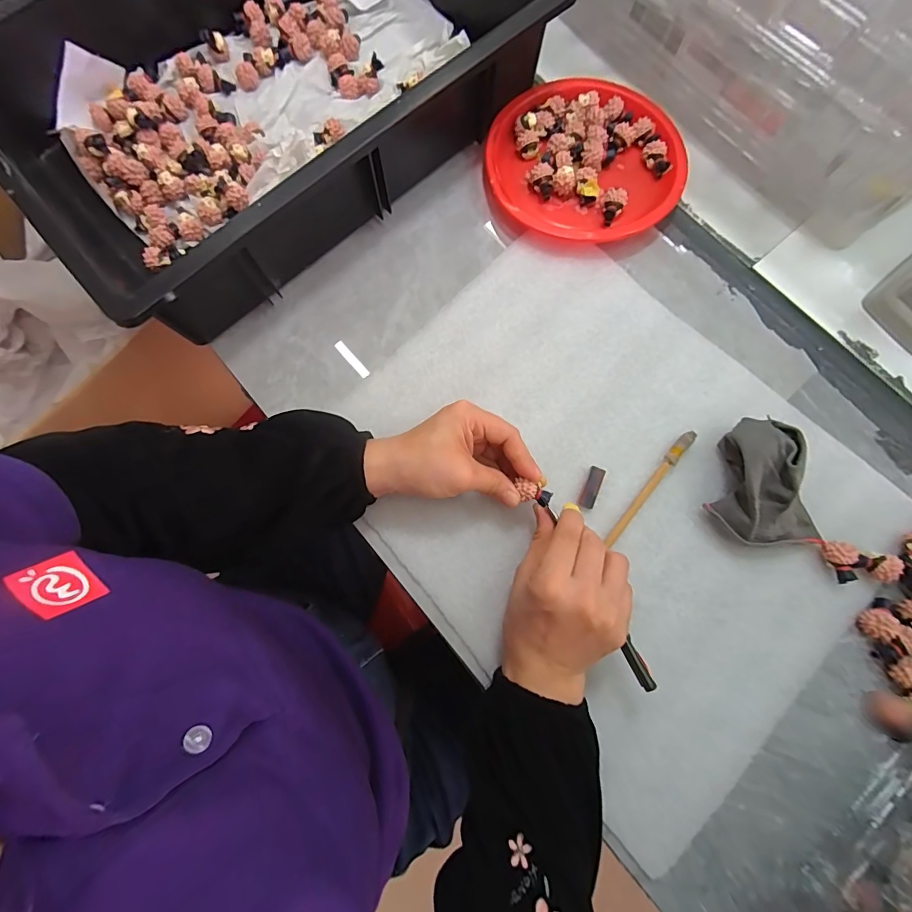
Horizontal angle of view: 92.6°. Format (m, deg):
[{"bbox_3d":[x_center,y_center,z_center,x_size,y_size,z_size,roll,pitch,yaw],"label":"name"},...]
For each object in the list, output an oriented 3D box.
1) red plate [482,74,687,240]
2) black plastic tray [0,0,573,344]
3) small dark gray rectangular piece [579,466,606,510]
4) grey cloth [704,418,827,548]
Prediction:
[{"bbox_3d":[0.125,-0.287,0.414,0.176,0.021,0.173,0,77,-1],"label":"red plate"},{"bbox_3d":[-0.148,-0.351,0.392,0.491,0.089,0.313,-42,81,-10],"label":"black plastic tray"},{"bbox_3d":[0.109,0.026,0.350,0.012,0.009,0.034,23,77,4],"label":"small dark gray rectangular piece"},{"bbox_3d":[0.231,0.025,0.329,0.072,0.045,0.097,-23,78,-6],"label":"grey cloth"}]

